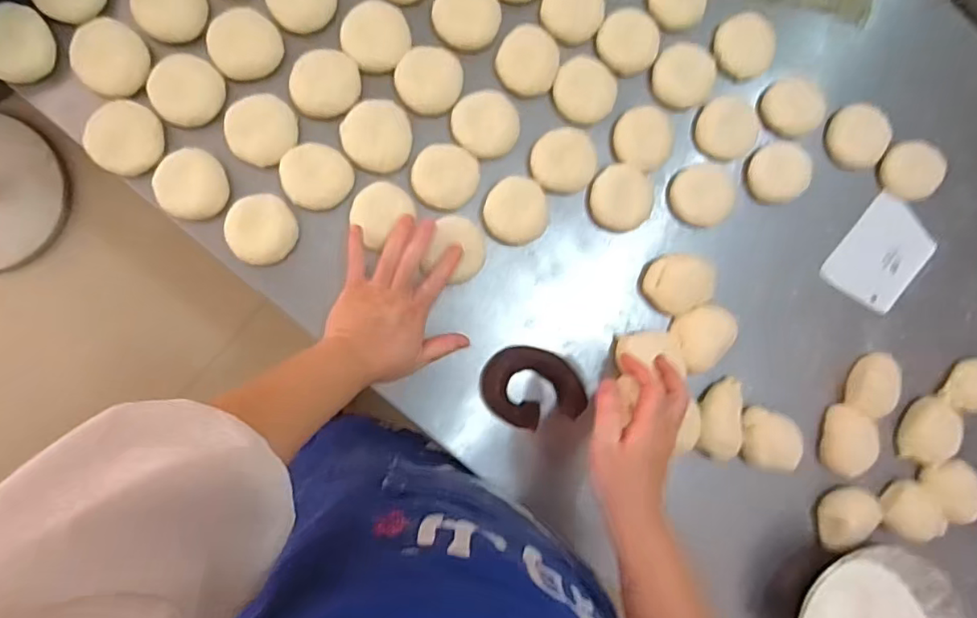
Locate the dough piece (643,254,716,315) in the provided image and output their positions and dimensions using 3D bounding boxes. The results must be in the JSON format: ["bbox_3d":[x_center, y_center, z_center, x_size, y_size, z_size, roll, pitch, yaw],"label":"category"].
[{"bbox_3d":[0.212,-0.025,0.615,0.077,0.032,0.065,2,88,-6],"label":"dough piece"}]

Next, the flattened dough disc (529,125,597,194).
[{"bbox_3d":[0.080,-0.158,0.600,0.064,0.023,0.065,0,88,-7],"label":"flattened dough disc"}]

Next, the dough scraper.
[{"bbox_3d":[0.456,-0.060,0.651,0.091,0.007,0.123,40,89,-3],"label":"dough scraper"}]

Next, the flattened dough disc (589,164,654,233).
[{"bbox_3d":[0.145,-0.121,0.611,0.071,0.025,0.070,0,88,-7],"label":"flattened dough disc"}]

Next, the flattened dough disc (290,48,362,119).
[{"bbox_3d":[-0.166,-0.230,0.573,0.069,0.015,0.061,-17,90,-7],"label":"flattened dough disc"}]

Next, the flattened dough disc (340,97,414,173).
[{"bbox_3d":[-0.113,-0.178,0.577,0.069,0.014,0.069,0,88,-7],"label":"flattened dough disc"}]

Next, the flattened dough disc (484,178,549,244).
[{"bbox_3d":[0.031,-0.103,0.597,0.068,0.016,0.070,0,88,-7],"label":"flattened dough disc"}]

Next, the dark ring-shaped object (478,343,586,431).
[{"bbox_3d":[0.050,0.086,0.595,0.112,0.022,0.080,24,85,-5],"label":"dark ring-shaped object"}]

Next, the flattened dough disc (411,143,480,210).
[{"bbox_3d":[-0.044,-0.137,0.585,0.067,0.016,0.062,0,88,-7],"label":"flattened dough disc"}]

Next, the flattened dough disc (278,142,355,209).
[{"bbox_3d":[-0.172,-0.135,0.565,0.067,0.012,0.063,0,88,-7],"label":"flattened dough disc"}]

